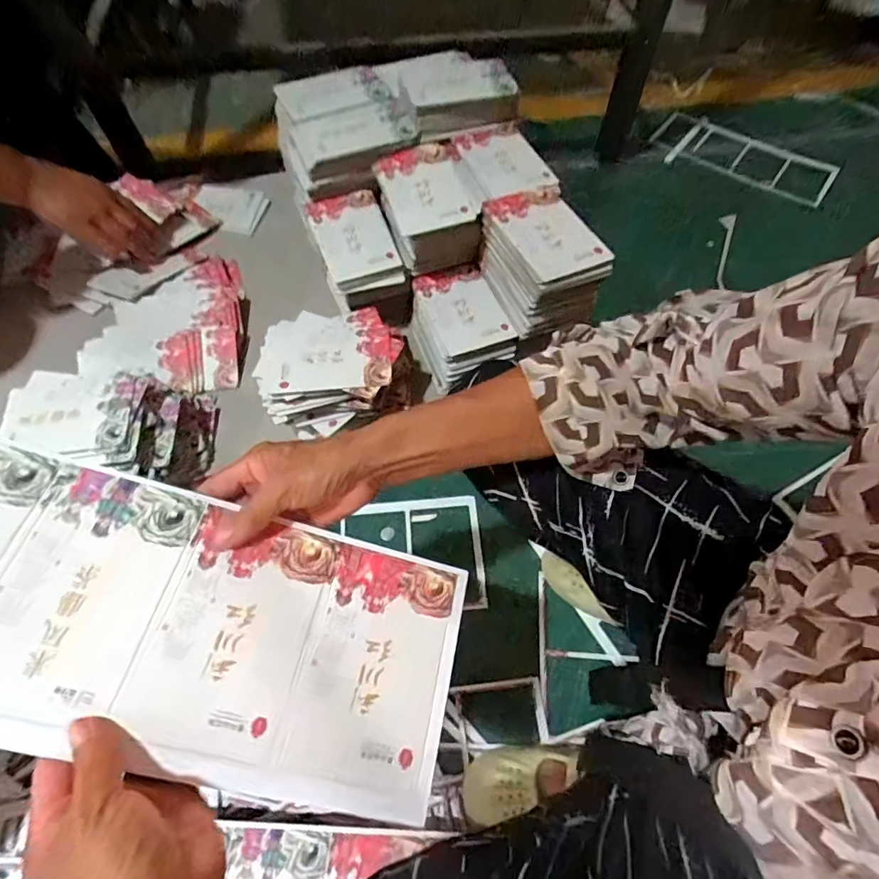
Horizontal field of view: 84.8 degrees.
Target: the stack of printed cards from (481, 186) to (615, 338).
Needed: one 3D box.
[{"bbox_3d":[0.117,-0.205,0.567,0.093,0.099,0.143,-18,63,-10],"label":"stack of printed cards"}]

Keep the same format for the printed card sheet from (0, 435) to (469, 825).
[{"bbox_3d":[-0.175,0.110,0.303,0.382,0.005,0.157,19,61,-10],"label":"printed card sheet"}]

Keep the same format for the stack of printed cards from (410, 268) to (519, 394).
[{"bbox_3d":[0.027,-0.141,0.624,0.100,0.075,0.143,-19,63,-10],"label":"stack of printed cards"}]

